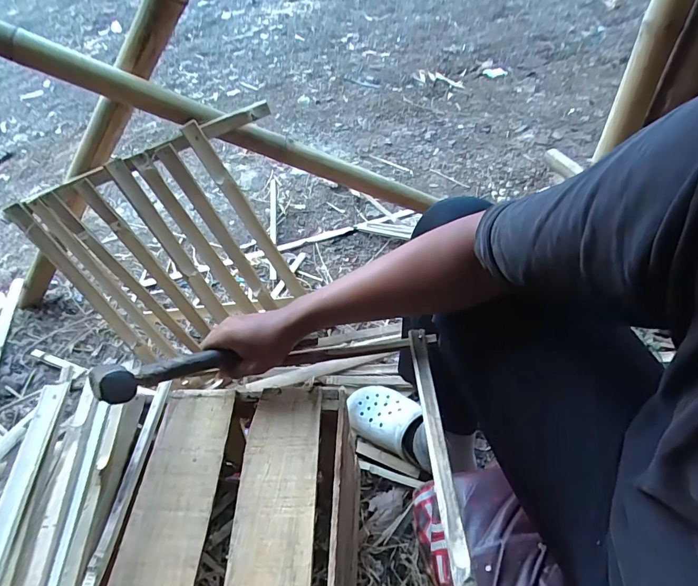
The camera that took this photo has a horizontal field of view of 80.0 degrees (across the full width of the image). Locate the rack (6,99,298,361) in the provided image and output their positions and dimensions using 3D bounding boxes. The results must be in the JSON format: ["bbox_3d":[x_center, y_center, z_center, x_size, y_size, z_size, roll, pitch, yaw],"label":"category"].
[{"bbox_3d":[-0.308,-0.087,0.827,0.459,0.406,0.035,-25,37,-3],"label":"rack"}]

